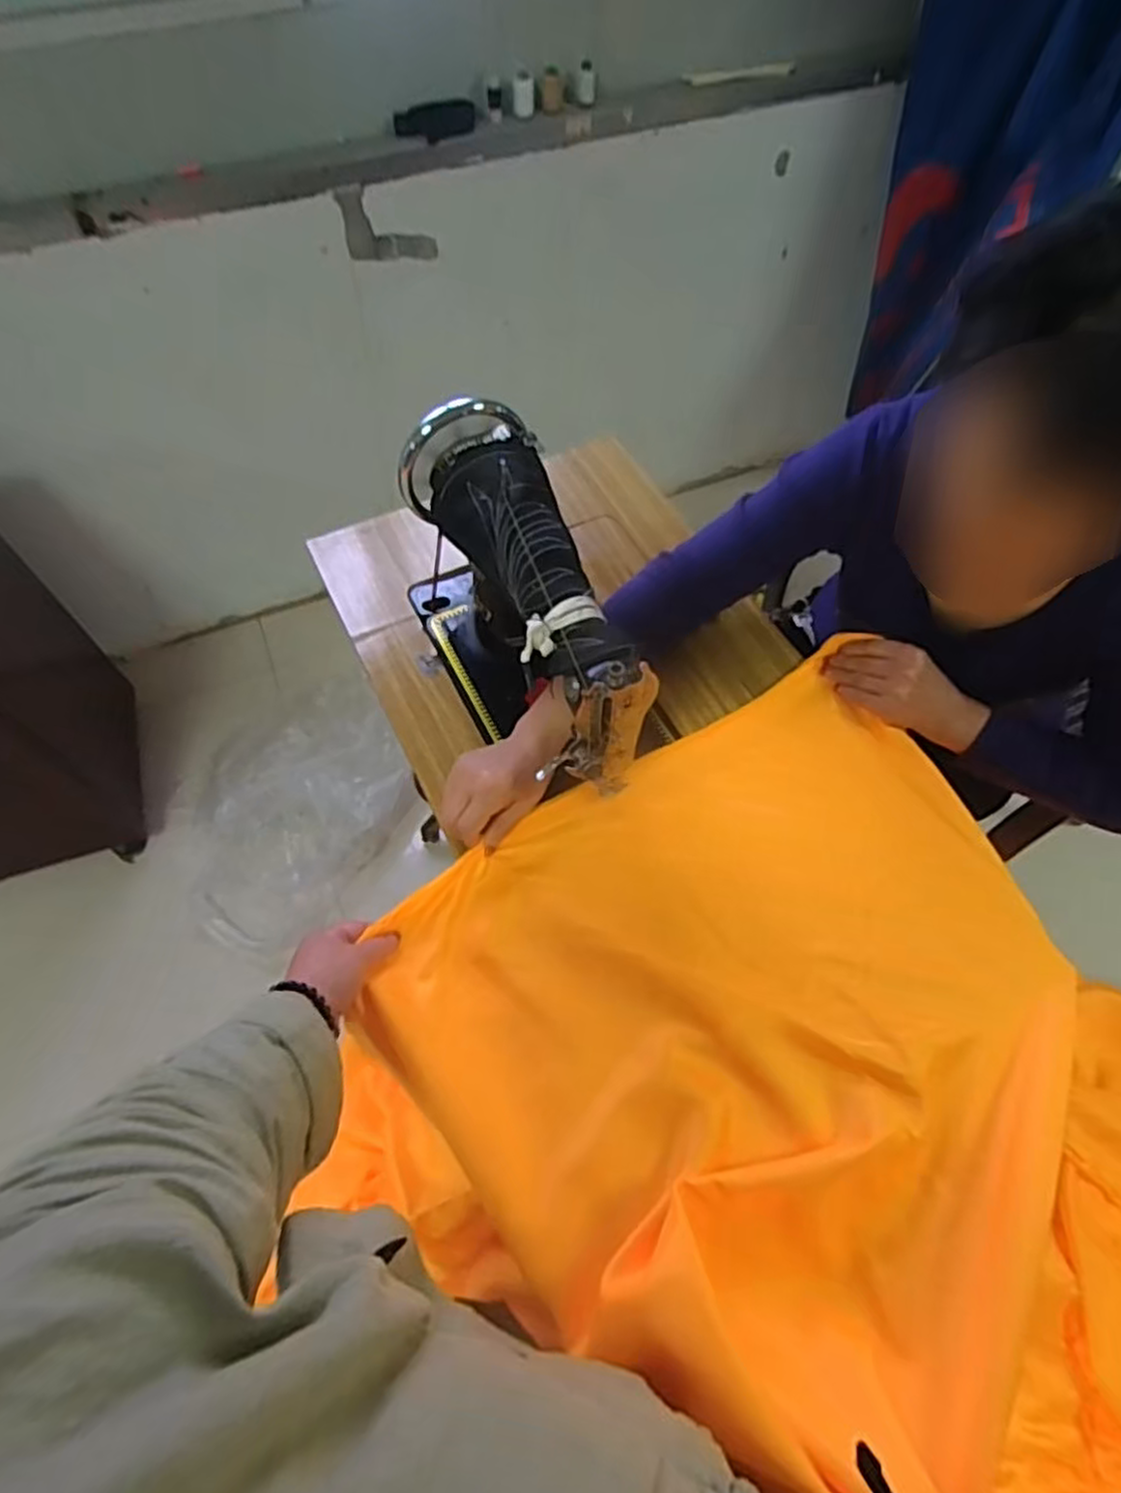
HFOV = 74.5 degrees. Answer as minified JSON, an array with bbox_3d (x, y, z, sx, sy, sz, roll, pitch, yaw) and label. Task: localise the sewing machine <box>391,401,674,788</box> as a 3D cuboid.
[{"bbox_3d":[-0.027,-0.137,0.707,0.154,0.186,0.364,-28,64,-15],"label":"sewing machine"}]

